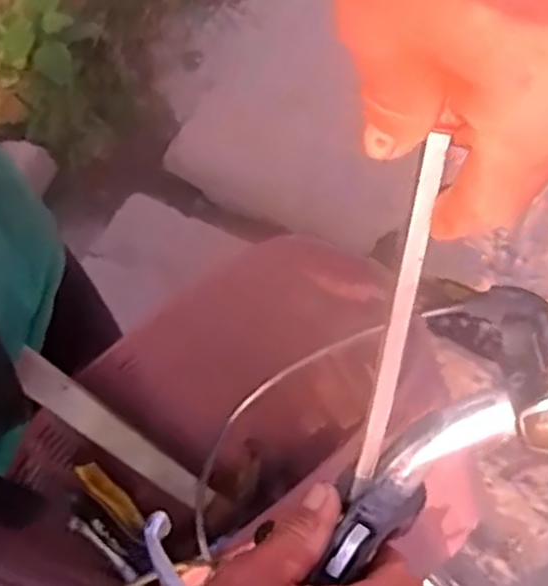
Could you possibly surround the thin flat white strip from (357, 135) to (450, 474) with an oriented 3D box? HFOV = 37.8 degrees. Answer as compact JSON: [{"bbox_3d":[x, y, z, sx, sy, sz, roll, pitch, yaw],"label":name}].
[{"bbox_3d":[0.047,0.016,0.308,0.009,0.163,0.006,7,35,2],"label":"thin flat white strip"}]

